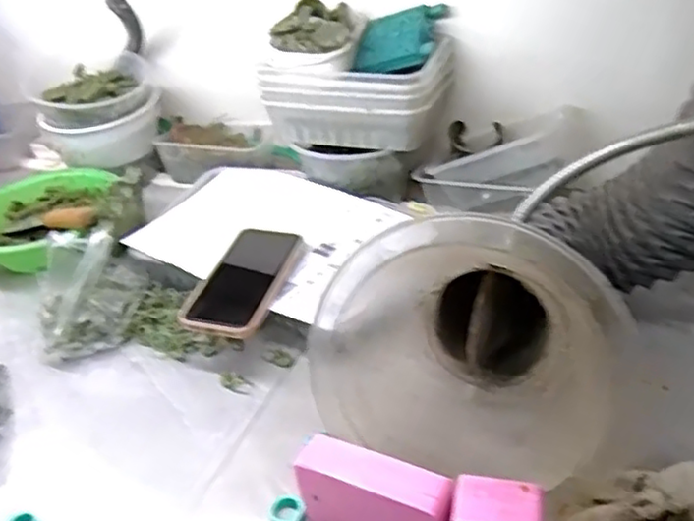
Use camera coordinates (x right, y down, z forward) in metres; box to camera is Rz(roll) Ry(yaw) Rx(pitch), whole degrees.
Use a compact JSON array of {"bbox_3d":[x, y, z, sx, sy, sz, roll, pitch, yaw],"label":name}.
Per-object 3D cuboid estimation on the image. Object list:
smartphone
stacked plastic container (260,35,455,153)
[{"bbox_3d":[-0.102,0.021,0.671,0.079,0.013,0.144,15,46,15],"label":"smartphone"},{"bbox_3d":[0.014,-0.203,0.821,0.210,0.094,0.119,7,38,20],"label":"stacked plastic container"}]

